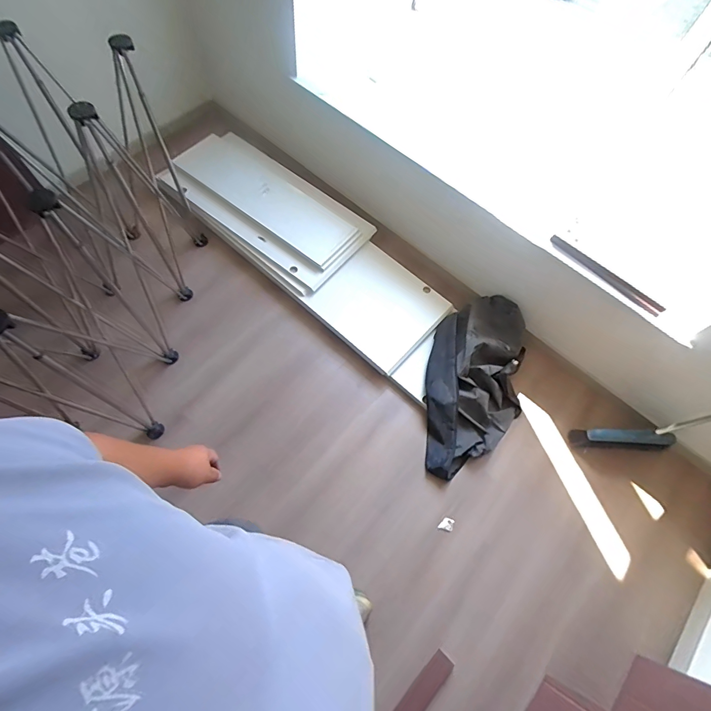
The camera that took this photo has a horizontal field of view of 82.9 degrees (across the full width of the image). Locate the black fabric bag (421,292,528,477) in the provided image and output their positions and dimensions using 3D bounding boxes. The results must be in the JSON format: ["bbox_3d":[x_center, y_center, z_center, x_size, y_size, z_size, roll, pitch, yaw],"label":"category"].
[{"bbox_3d":[0.491,0.106,1.640,0.379,0.118,0.770,11,65,0],"label":"black fabric bag"}]

